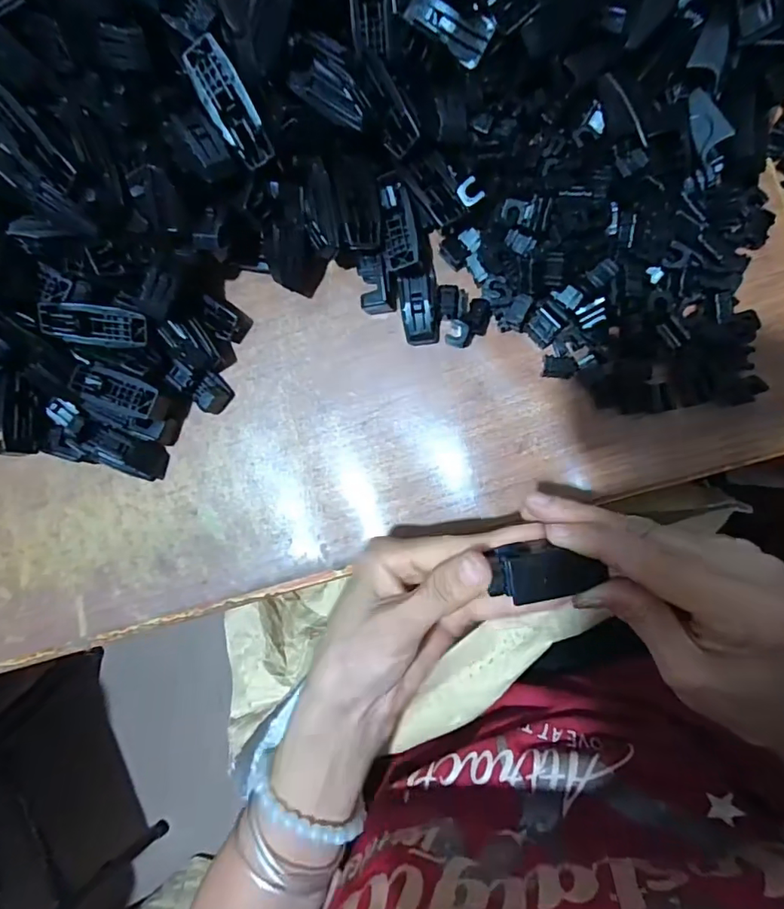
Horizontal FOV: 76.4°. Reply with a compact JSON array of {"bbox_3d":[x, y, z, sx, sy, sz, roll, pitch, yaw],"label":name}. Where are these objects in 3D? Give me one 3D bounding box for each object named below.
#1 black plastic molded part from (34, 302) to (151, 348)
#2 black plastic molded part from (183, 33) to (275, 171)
[{"bbox_3d":[-0.159,-0.069,0.265,0.052,0.004,0.020,5,113,-11],"label":"black plastic molded part"},{"bbox_3d":[-0.076,-0.163,0.232,0.019,0.006,0.053,-29,111,5],"label":"black plastic molded part"}]

